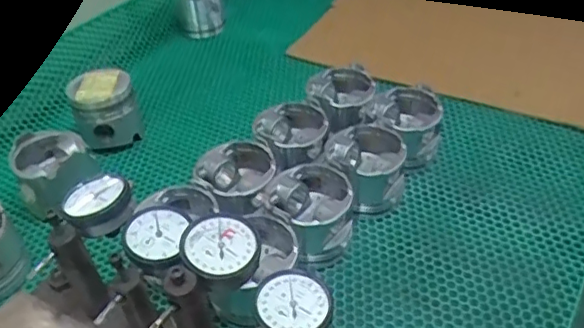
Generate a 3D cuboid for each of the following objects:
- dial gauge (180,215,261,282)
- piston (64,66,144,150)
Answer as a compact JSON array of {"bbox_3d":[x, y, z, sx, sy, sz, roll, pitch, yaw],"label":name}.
[{"bbox_3d":[-0.051,0.060,0.418,0.053,0.019,0.053,-3,40,2],"label":"dial gauge"},{"bbox_3d":[-0.280,-0.084,0.883,0.093,0.095,0.083,-18,42,-15],"label":"piston"}]

